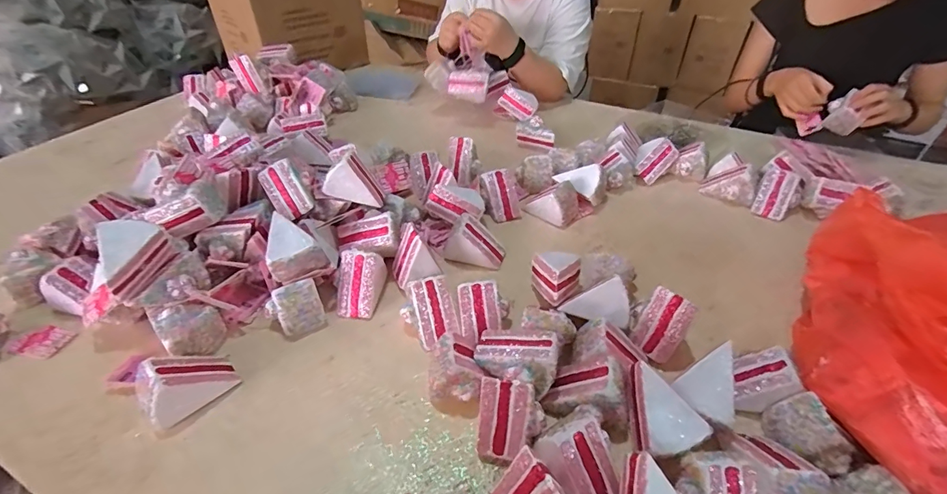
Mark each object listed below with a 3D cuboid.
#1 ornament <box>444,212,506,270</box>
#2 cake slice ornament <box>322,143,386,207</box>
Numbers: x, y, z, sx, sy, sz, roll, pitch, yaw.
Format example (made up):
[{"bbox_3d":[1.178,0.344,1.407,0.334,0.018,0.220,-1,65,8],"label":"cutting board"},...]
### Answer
[{"bbox_3d":[0.003,-0.008,0.655,0.088,0.065,0.051,11,42,12],"label":"ornament"},{"bbox_3d":[-0.176,-0.101,0.650,0.094,0.067,0.040,24,19,-20],"label":"cake slice ornament"}]

